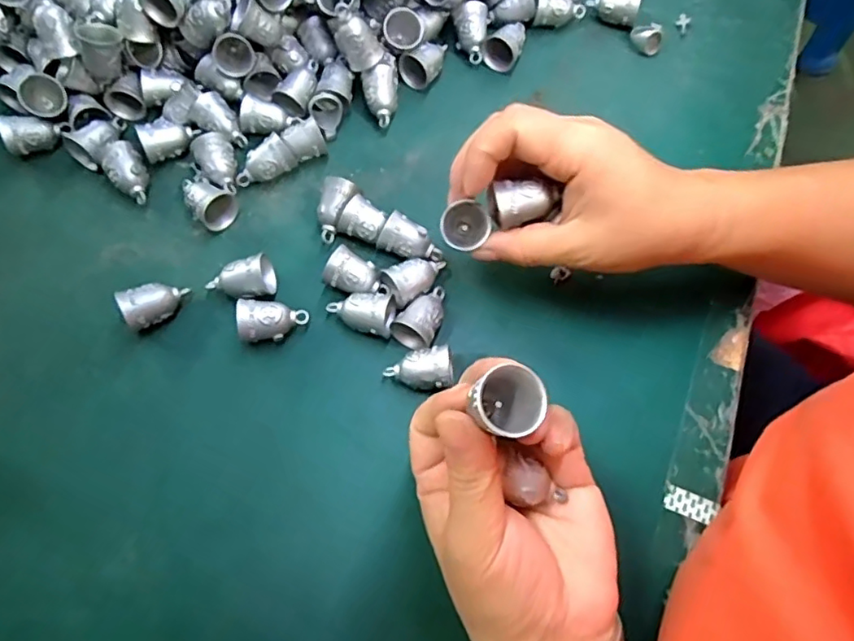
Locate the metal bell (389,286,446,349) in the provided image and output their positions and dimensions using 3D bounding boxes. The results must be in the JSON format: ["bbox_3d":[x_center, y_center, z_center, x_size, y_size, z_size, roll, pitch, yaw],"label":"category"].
[{"bbox_3d":[-0.003,-0.004,0.328,0.025,0.025,0.036,21,70,7],"label":"metal bell"}]

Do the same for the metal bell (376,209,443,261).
[{"bbox_3d":[-0.008,-0.046,0.345,0.038,0.020,0.022,23,71,7],"label":"metal bell"}]

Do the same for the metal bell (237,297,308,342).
[{"bbox_3d":[-0.086,0.000,0.324,0.036,0.019,0.022,-6,70,-3],"label":"metal bell"}]

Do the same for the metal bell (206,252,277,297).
[{"bbox_3d":[-0.107,-0.022,0.332,0.036,0.020,0.022,-14,70,-6],"label":"metal bell"}]

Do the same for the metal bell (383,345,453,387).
[{"bbox_3d":[-0.005,0.028,0.315,0.035,0.021,0.021,-9,70,-4],"label":"metal bell"}]

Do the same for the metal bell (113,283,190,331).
[{"bbox_3d":[-0.151,-0.009,0.326,0.032,0.024,0.021,-26,72,-10],"label":"metal bell"}]

